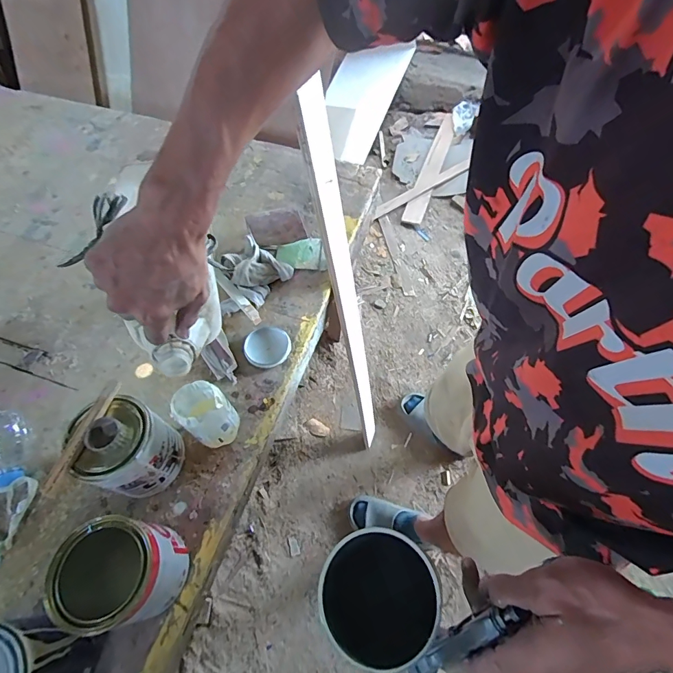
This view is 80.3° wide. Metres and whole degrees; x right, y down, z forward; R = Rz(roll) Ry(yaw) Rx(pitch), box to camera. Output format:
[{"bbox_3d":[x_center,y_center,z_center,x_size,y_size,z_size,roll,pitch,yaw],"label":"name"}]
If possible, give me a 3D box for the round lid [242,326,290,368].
[{"bbox_3d":[-0.120,0.017,0.694,0.075,0.016,0.078,1,59,-1],"label":"round lid"}]

